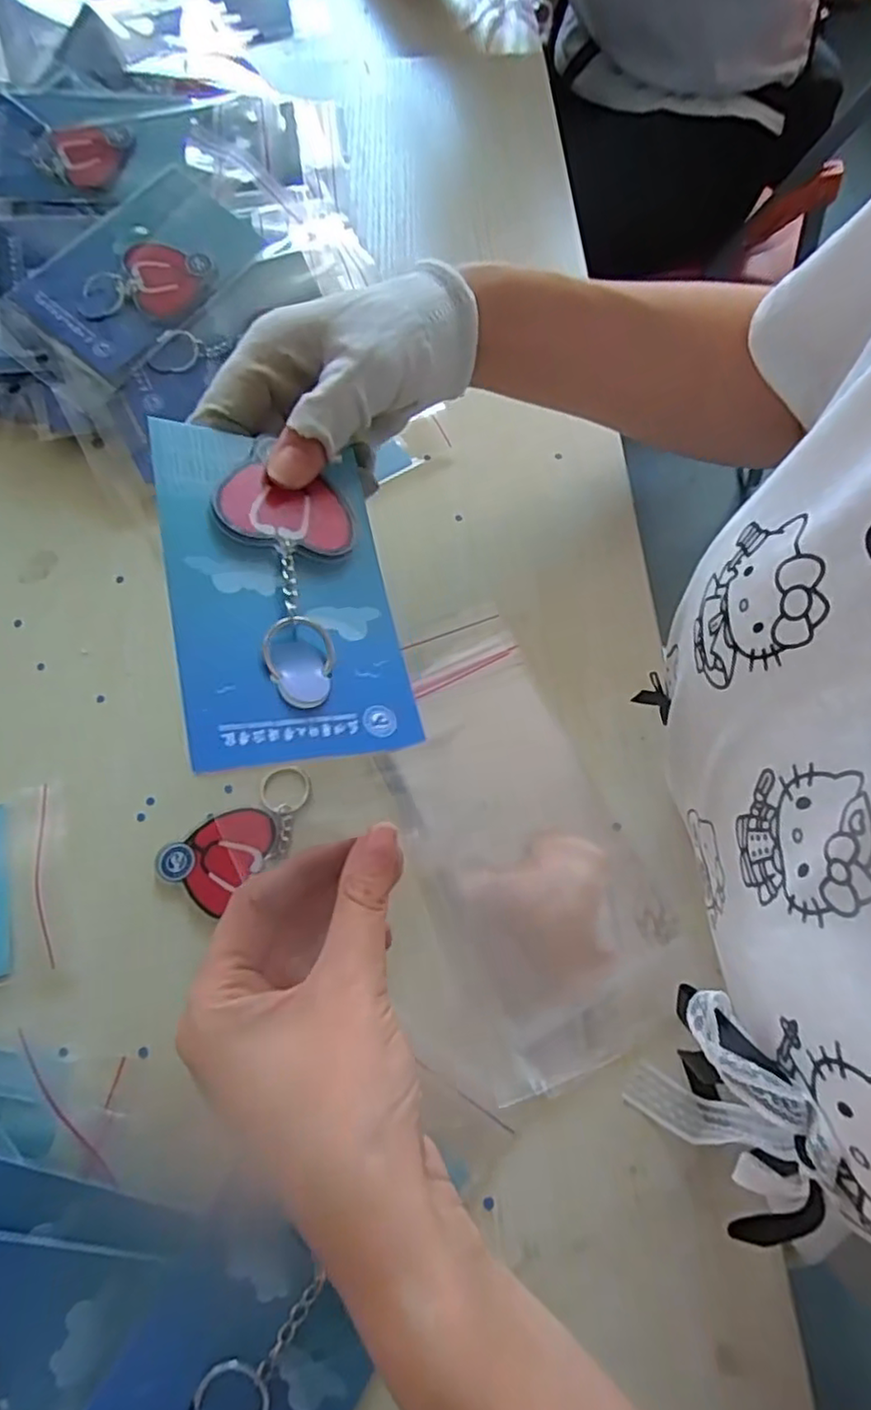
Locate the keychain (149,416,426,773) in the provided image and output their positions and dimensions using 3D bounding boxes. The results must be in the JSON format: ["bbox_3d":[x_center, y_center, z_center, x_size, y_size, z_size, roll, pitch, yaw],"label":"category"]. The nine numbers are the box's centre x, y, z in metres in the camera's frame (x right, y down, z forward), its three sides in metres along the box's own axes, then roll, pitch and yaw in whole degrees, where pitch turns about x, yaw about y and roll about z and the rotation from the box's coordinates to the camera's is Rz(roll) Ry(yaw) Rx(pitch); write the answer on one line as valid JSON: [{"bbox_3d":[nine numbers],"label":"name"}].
[{"bbox_3d":[-0.053,-0.043,0.235,0.077,0.006,0.129,-5,71,-26],"label":"keychain"}]

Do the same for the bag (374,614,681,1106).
[{"bbox_3d":[0.033,0.058,0.312,0.095,0.012,0.207,-19,68,-8],"label":"bag"}]

